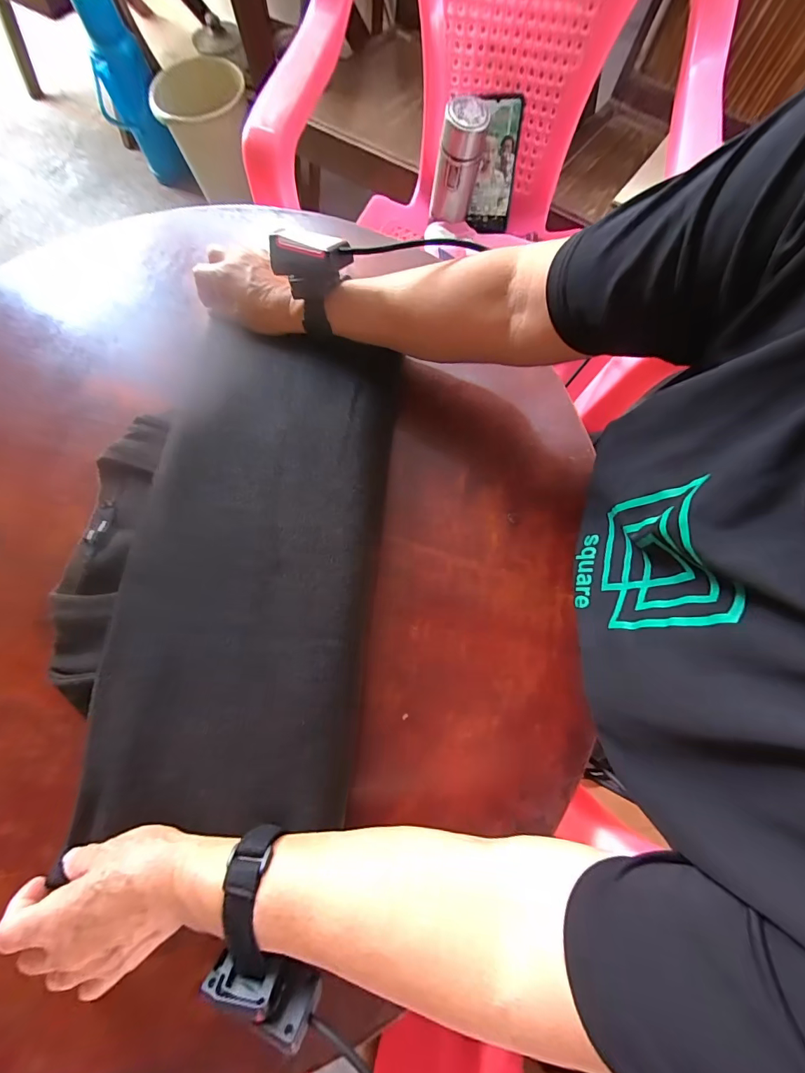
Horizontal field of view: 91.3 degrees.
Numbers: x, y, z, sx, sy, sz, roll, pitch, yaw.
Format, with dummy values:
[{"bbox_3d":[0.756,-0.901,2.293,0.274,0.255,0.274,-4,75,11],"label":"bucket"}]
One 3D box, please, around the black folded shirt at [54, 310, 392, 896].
[{"bbox_3d":[-0.158,0.008,0.347,0.269,0.032,0.414,5,75,3],"label":"black folded shirt"}]

